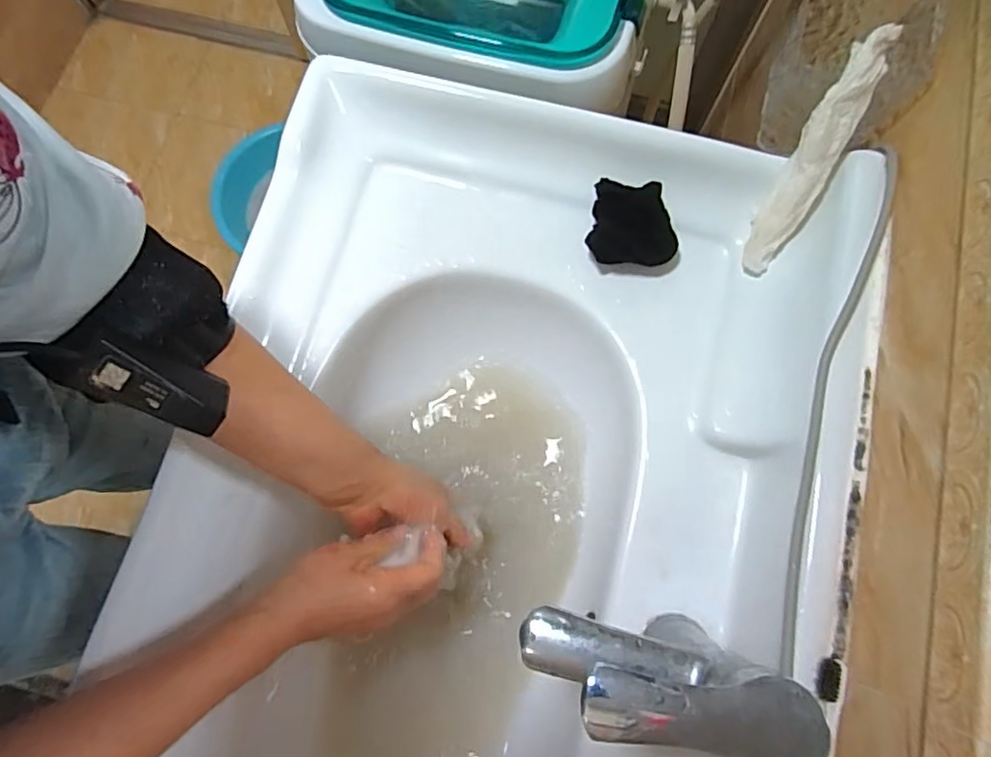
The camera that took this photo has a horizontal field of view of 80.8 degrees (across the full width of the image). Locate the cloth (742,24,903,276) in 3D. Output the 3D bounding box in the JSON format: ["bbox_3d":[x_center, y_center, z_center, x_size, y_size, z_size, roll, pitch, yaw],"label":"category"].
[{"bbox_3d":[0.248,-0.173,0.456,0.033,0.026,0.186,26,112,7],"label":"cloth"}]

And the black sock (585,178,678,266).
[{"bbox_3d":[0.119,-0.131,0.495,0.073,0.029,0.066,12,76,4],"label":"black sock"}]

